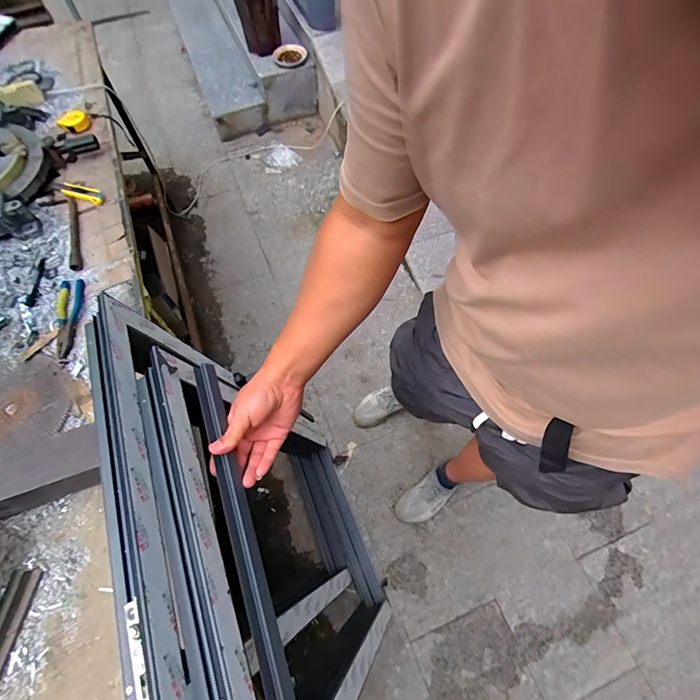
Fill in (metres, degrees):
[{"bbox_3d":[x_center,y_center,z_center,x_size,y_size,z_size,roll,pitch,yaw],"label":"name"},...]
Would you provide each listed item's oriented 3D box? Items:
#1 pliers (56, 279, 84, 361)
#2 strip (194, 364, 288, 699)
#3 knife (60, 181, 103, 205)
[{"bbox_3d":[-0.625,-0.075,0.845,0.058,0.018,0.198,-11,64,-5],"label":"pliers"},{"bbox_3d":[-0.143,0.242,0.501,0.031,0.031,0.481,-18,72,-6],"label":"strip"},{"bbox_3d":[-0.704,-0.418,0.999,0.150,0.023,0.044,22,66,13],"label":"knife"}]

